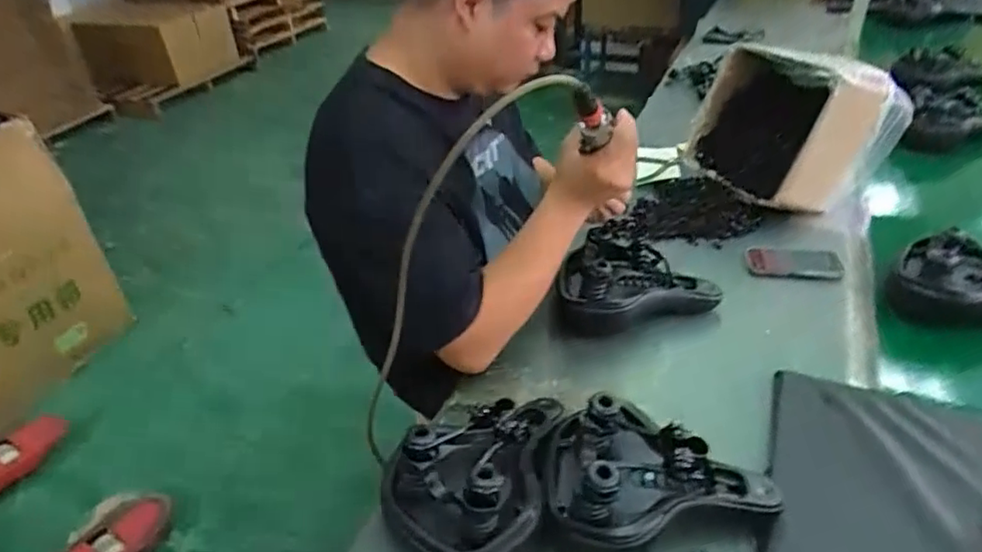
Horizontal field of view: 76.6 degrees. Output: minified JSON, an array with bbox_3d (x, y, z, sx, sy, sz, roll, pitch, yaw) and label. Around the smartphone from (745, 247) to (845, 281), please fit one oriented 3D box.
[{"bbox_3d":[0.526,-0.022,1.077,0.152,0.005,0.089,4,37,12],"label":"smartphone"}]

